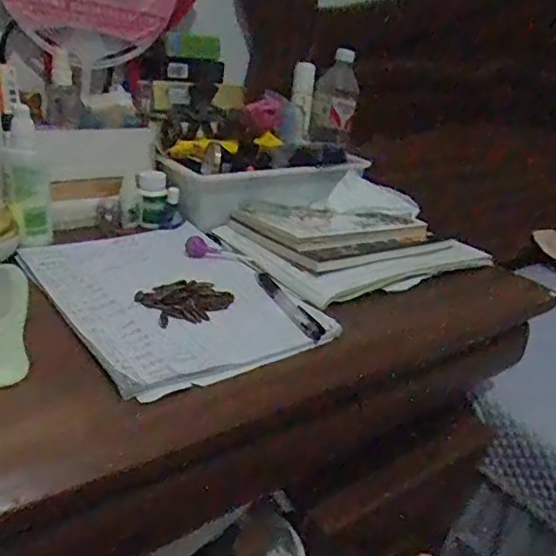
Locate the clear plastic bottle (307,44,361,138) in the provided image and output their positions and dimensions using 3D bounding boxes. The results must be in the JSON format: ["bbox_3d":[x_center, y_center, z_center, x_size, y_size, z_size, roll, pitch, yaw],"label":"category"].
[{"bbox_3d":[0.093,-0.288,0.928,0.069,0.145,0.068,9,25,6],"label":"clear plastic bottle"}]

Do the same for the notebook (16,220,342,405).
[{"bbox_3d":[-0.111,0.008,0.577,0.209,0.014,0.302,-13,31,-35],"label":"notebook"}]

